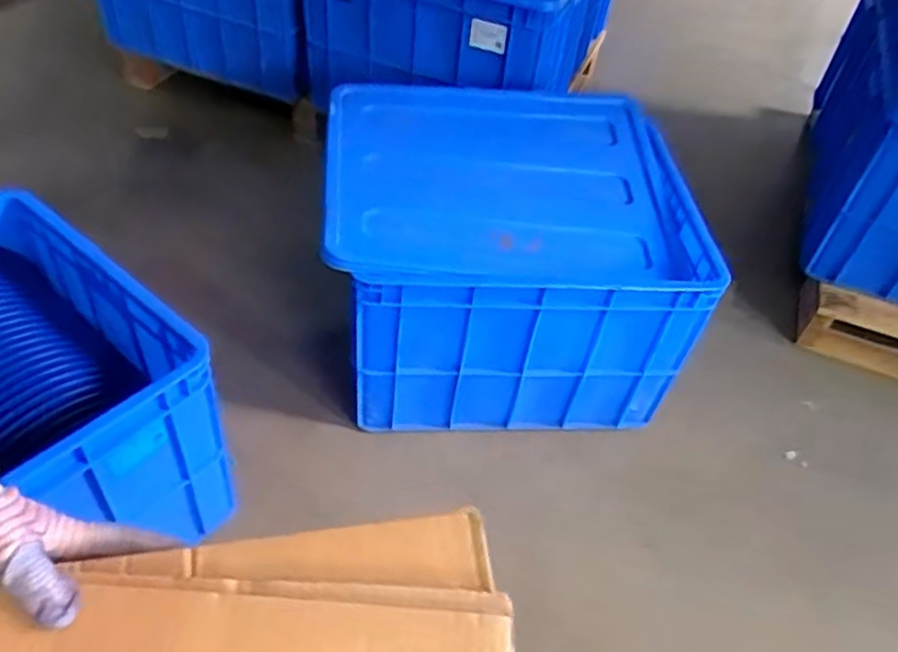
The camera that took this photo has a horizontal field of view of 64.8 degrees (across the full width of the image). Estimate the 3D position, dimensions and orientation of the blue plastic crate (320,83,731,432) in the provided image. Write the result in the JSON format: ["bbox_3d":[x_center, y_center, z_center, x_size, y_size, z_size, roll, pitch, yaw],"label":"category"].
[{"bbox_3d":[0.095,-0.145,1.323,0.607,0.379,0.517,1,46,-7],"label":"blue plastic crate"}]

